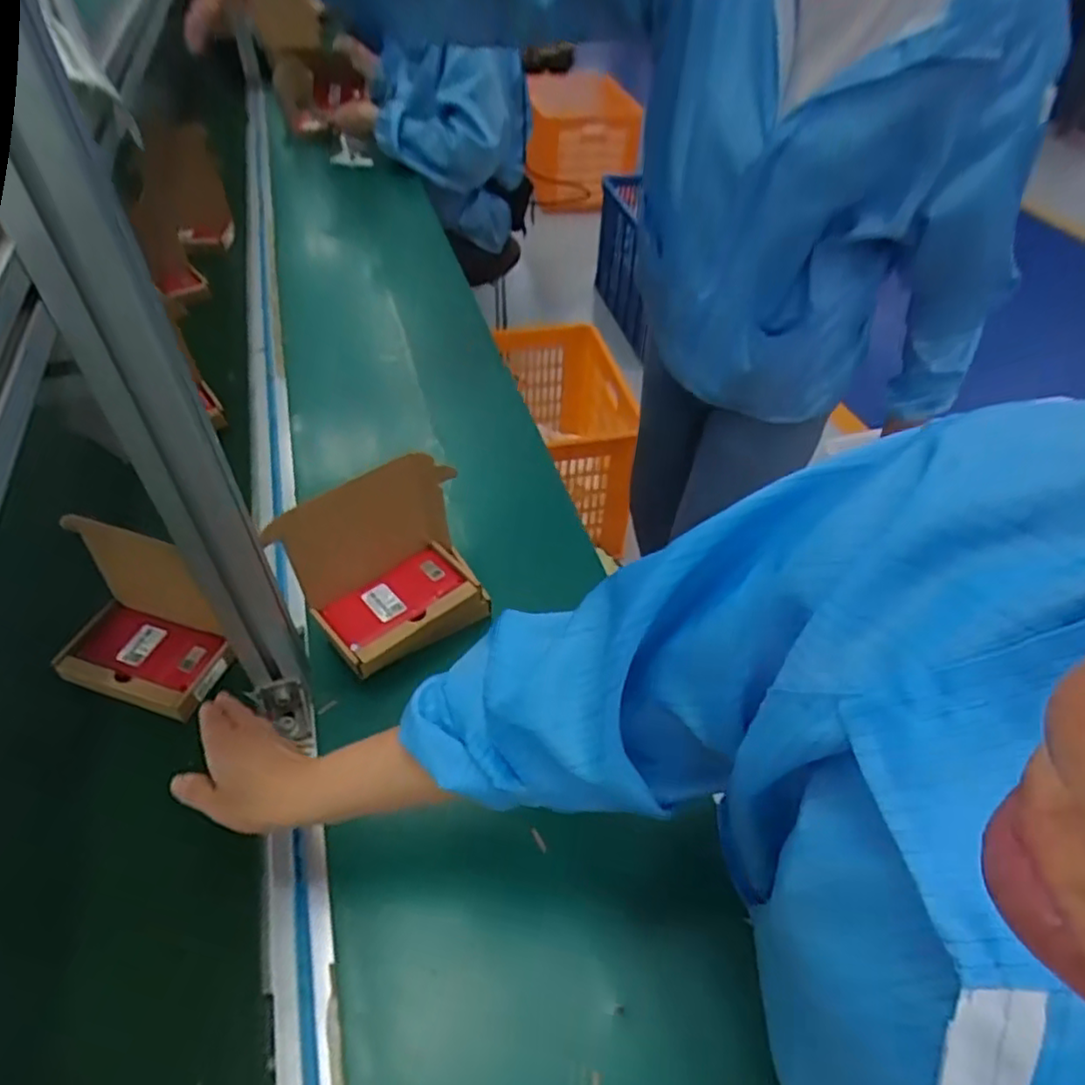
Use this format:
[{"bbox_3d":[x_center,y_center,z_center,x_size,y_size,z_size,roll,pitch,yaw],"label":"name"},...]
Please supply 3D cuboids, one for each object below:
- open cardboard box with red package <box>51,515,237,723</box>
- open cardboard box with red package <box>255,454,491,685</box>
[{"bbox_3d":[-0.353,0.065,0.582,0.150,0.112,0.100,16,48,11],"label":"open cardboard box with red package"},{"bbox_3d":[-0.142,0.009,0.620,0.158,0.130,0.164,-29,55,-26],"label":"open cardboard box with red package"}]

